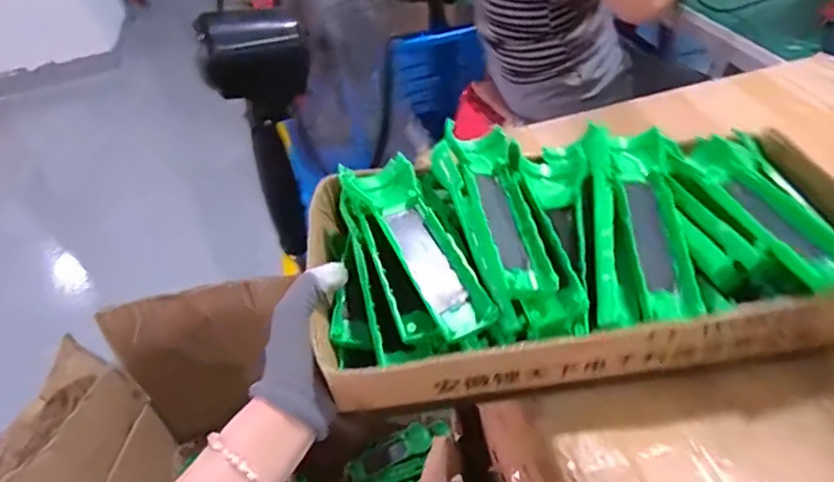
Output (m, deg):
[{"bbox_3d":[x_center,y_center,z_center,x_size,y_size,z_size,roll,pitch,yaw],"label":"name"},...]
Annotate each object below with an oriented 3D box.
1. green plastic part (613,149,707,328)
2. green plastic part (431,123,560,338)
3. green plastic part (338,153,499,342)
[{"bbox_3d":[0.174,-0.008,0.416,0.052,0.024,0.135,-3,68,5],"label":"green plastic part"},{"bbox_3d":[0.059,-0.016,0.423,0.061,0.031,0.169,-11,60,-5],"label":"green plastic part"},{"bbox_3d":[0.001,0.002,0.428,0.048,0.021,0.163,-24,64,-20],"label":"green plastic part"}]

